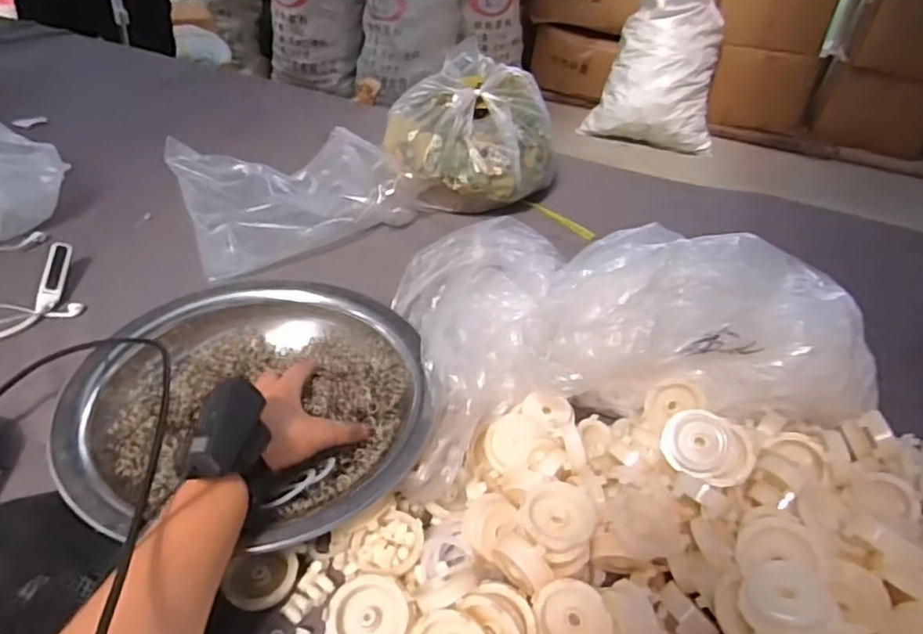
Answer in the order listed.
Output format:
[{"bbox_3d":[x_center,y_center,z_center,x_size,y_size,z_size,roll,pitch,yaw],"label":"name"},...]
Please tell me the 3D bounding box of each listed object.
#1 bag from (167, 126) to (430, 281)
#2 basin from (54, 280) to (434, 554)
[{"bbox_3d":[-0.227,-0.173,0.864,0.291,0.093,0.196,-17,43,-26],"label":"bag"},{"bbox_3d":[-0.178,0.067,0.540,0.287,0.058,0.290,3,37,-3],"label":"basin"}]

